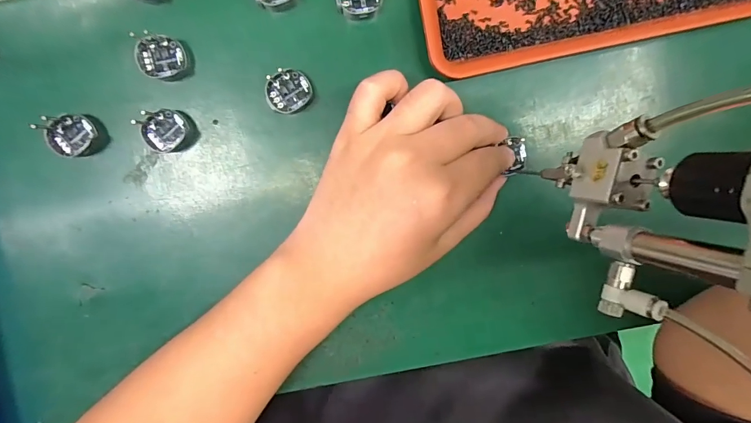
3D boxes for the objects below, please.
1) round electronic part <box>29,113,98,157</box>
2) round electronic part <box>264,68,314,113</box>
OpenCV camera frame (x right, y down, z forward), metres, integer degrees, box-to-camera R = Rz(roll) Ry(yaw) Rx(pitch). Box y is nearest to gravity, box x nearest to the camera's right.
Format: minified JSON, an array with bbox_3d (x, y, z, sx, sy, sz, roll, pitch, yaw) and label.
[{"bbox_3d":[-0.194,-0.048,0.244,0.027,0.020,0.025,0,100,-1],"label":"round electronic part"},{"bbox_3d":[-0.054,-0.076,0.245,0.028,0.014,0.026,0,100,-1],"label":"round electronic part"}]

